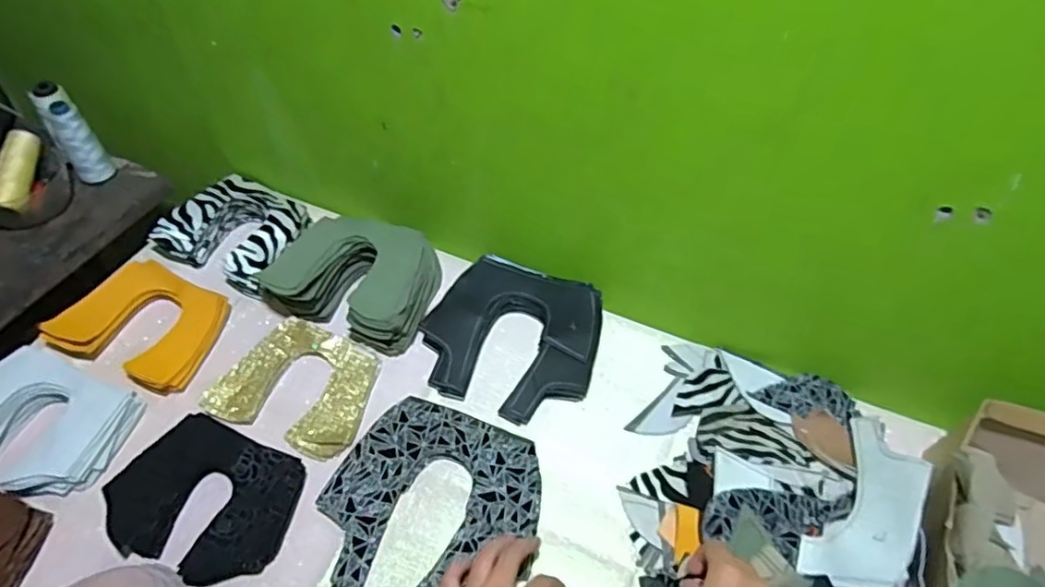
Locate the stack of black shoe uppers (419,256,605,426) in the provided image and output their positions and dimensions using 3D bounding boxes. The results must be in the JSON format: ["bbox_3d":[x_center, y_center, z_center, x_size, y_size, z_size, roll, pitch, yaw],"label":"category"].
[{"bbox_3d":[-0.010,0.049,0.712,0.191,0.033,0.183,19,54,14],"label":"stack of black shoe uppers"}]

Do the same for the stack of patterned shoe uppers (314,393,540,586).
[{"bbox_3d":[-0.085,0.199,0.589,0.185,0.021,0.187,18,53,12],"label":"stack of patterned shoe uppers"}]

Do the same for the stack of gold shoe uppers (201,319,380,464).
[{"bbox_3d":[-0.235,0.094,0.664,0.153,0.015,0.134,16,53,11],"label":"stack of gold shoe uppers"}]

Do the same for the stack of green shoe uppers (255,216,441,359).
[{"bbox_3d":[-0.197,-0.026,0.730,0.186,0.059,0.155,14,52,10],"label":"stack of green shoe uppers"}]

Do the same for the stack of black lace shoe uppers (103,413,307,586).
[{"bbox_3d":[-0.292,0.188,0.576,0.155,0.034,0.127,18,53,12],"label":"stack of black lace shoe uppers"}]

